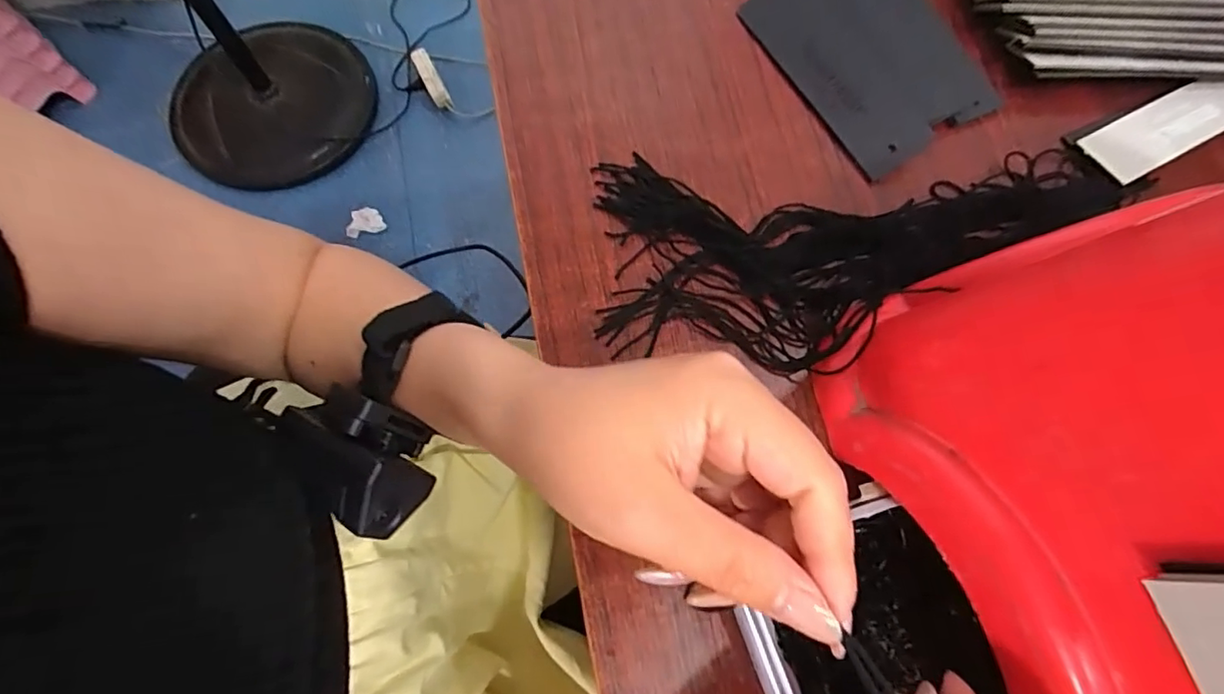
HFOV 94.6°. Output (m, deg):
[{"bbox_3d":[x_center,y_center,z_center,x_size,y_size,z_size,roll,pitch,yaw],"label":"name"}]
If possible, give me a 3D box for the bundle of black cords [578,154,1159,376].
[{"bbox_3d":[0.124,-0.044,0.270,0.258,0.015,0.110,-1,71,-3],"label":"bundle of black cords"}]

